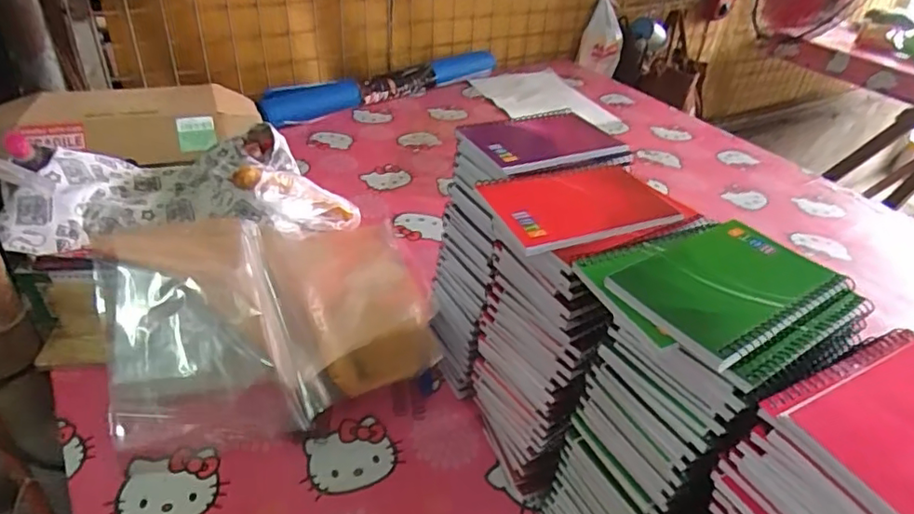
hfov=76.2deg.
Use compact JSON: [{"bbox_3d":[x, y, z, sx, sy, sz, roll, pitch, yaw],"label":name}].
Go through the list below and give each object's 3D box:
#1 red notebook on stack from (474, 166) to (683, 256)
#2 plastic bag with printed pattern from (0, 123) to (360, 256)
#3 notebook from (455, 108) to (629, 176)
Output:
[{"bbox_3d":[0.087,-0.041,0.429,0.127,0.015,0.085,-13,40,-23],"label":"red notebook on stack"},{"bbox_3d":[-0.356,-0.094,0.774,0.404,0.099,0.179,-11,39,-20],"label":"plastic bag with printed pattern"},{"bbox_3d":[0.075,-0.103,0.517,0.132,0.011,0.093,-12,40,-21],"label":"notebook"}]

